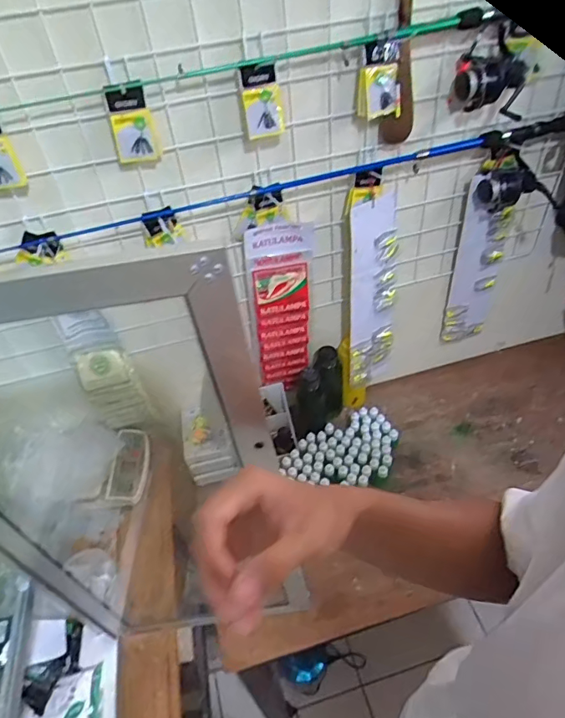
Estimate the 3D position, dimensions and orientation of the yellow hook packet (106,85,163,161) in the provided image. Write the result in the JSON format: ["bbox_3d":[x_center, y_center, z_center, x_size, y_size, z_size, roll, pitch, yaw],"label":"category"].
[{"bbox_3d":[-0.198,-0.307,0.651,0.053,0.088,0.023,-20,46,-13],"label":"yellow hook packet"}]

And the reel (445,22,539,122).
[{"bbox_3d":[0.299,-0.405,0.698,0.107,0.111,0.064,11,47,17],"label":"reel"}]

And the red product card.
[{"bbox_3d":[0.005,-0.084,0.931,0.109,0.385,0.022,-10,44,-6],"label":"red product card"}]

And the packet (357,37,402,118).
[{"bbox_3d":[0.135,-0.391,0.691,0.061,0.116,0.022,8,68,17],"label":"packet"}]

